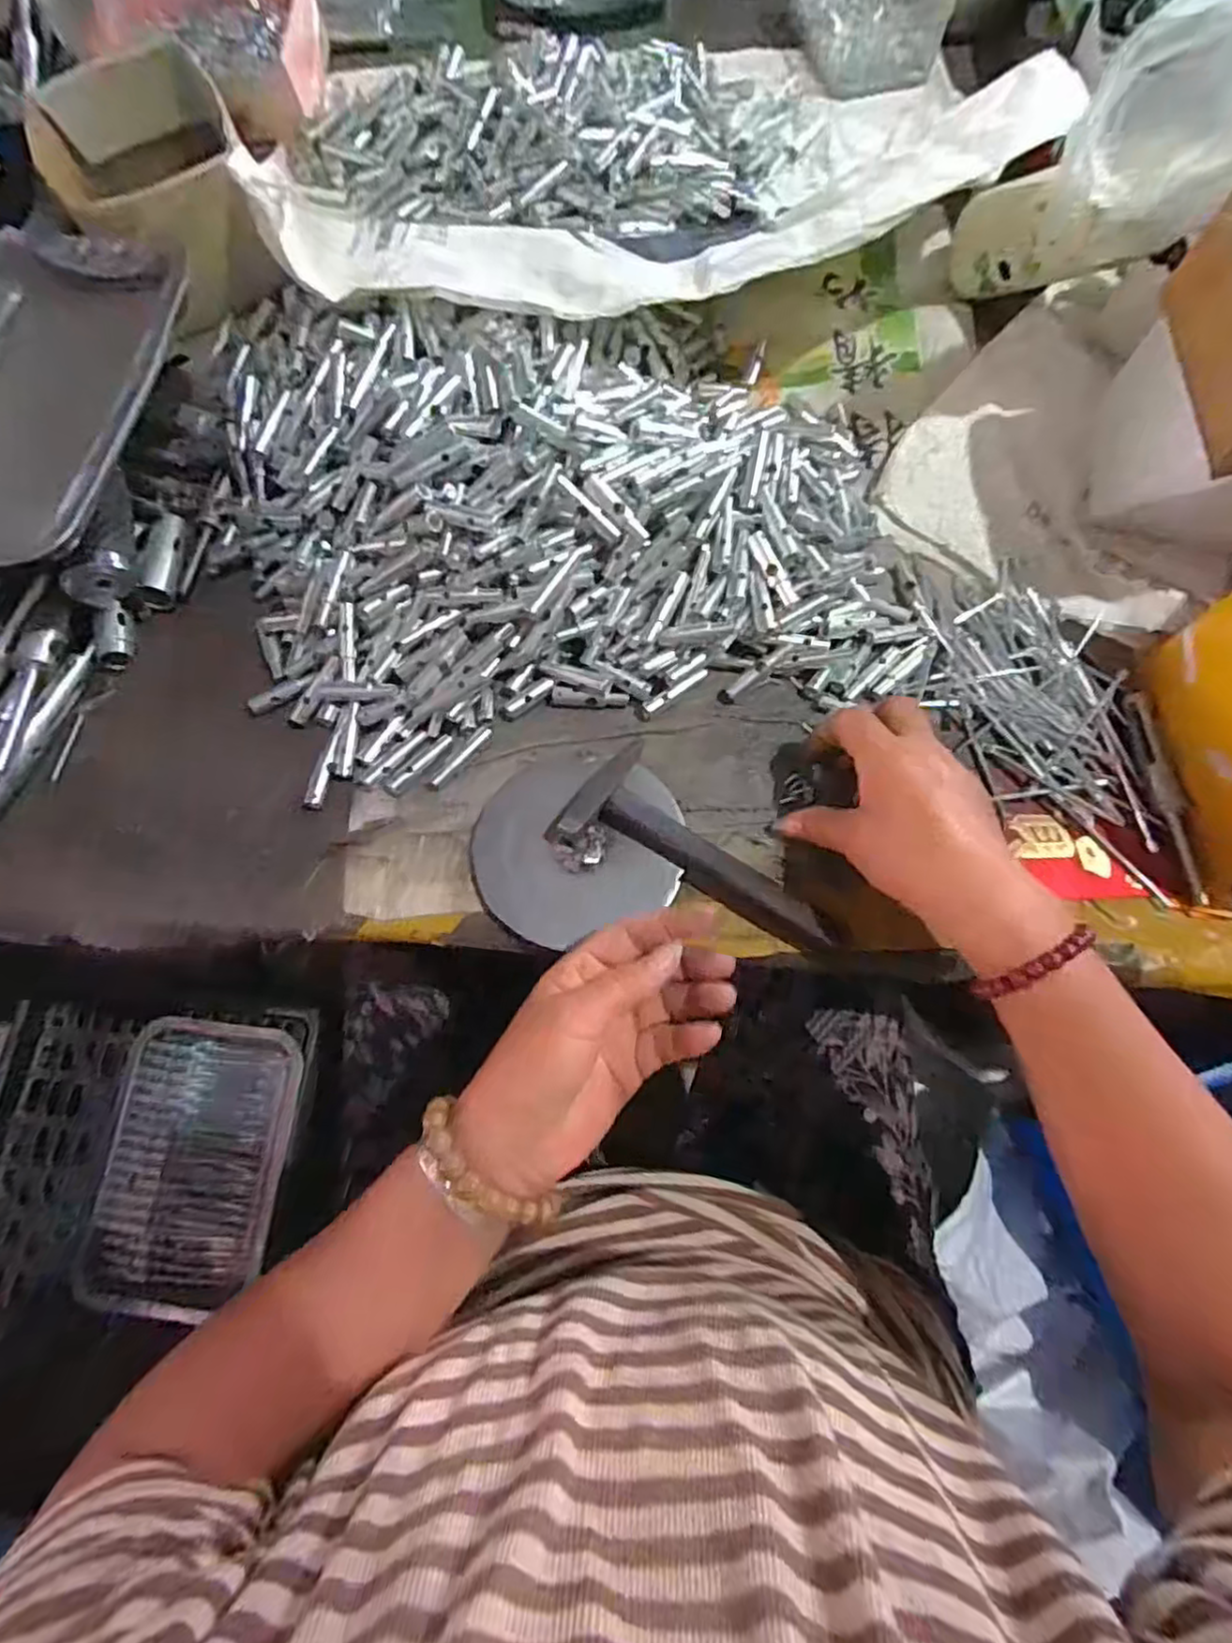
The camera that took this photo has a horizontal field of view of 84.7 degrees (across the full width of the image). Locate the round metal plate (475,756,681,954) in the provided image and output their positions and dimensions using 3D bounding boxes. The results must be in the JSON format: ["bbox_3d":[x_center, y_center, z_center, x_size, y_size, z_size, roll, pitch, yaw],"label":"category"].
[{"bbox_3d":[-0.023,0.014,0.413,0.127,0.010,0.107,-23,77,-5],"label":"round metal plate"}]

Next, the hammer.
[{"bbox_3d":[0.044,0.028,0.395,0.168,0.029,0.076,41,79,13],"label":"hammer"}]

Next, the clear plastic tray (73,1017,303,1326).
[{"bbox_3d":[-0.415,0.341,0.677,0.176,0.045,0.260,4,74,3],"label":"clear plastic tray"}]

